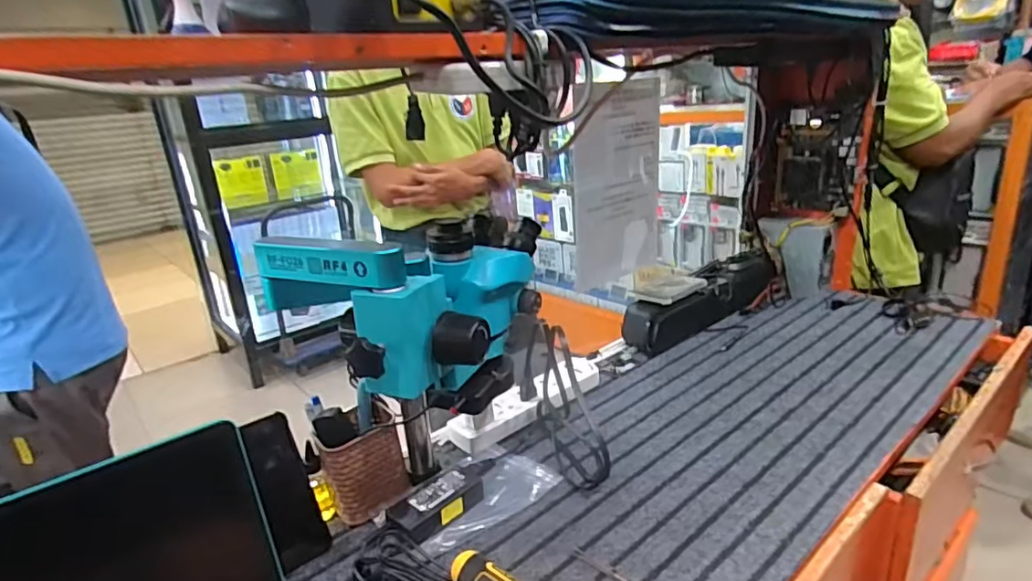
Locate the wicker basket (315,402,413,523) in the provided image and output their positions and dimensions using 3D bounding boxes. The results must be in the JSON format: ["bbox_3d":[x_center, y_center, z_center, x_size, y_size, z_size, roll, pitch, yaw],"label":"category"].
[{"bbox_3d":[-0.179,0.204,0.679,0.096,0.102,0.067,-15,22,-25],"label":"wicker basket"}]

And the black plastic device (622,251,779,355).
[{"bbox_3d":[0.367,0.014,1.102,0.383,0.106,0.084,-18,23,-31],"label":"black plastic device"}]

